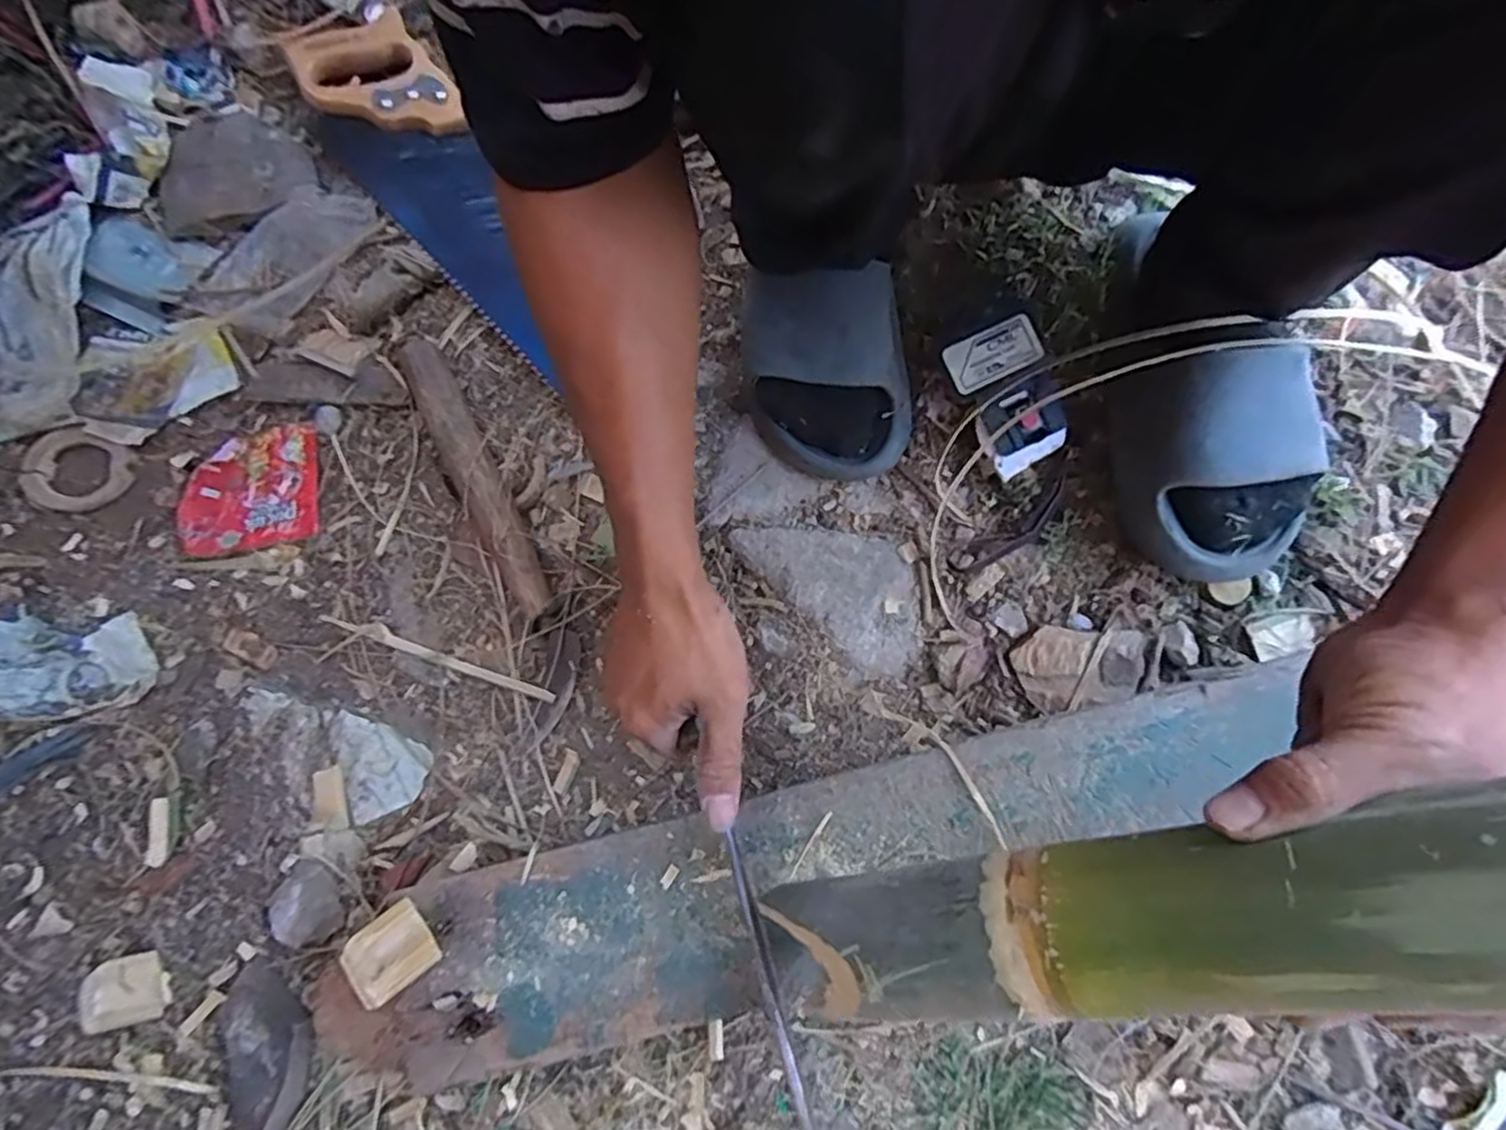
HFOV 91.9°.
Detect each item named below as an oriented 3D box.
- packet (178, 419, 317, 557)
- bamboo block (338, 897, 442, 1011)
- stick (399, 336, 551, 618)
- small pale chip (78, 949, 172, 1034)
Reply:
[{"bbox_3d":[-0.397,-0.064,0.567,0.098,0.019,0.099,-10,74,-1],"label":"packet"},{"bbox_3d":[-0.212,0.226,0.421,0.052,0.008,0.040,-38,76,-9],"label":"bamboo block"},{"bbox_3d":[-0.214,-0.074,0.549,0.034,0.033,0.262,-28,75,-6],"label":"stick"},{"bbox_3d":[-0.397,0.268,0.458,0.053,0.011,0.040,-13,74,-2],"label":"small pale chip"}]

